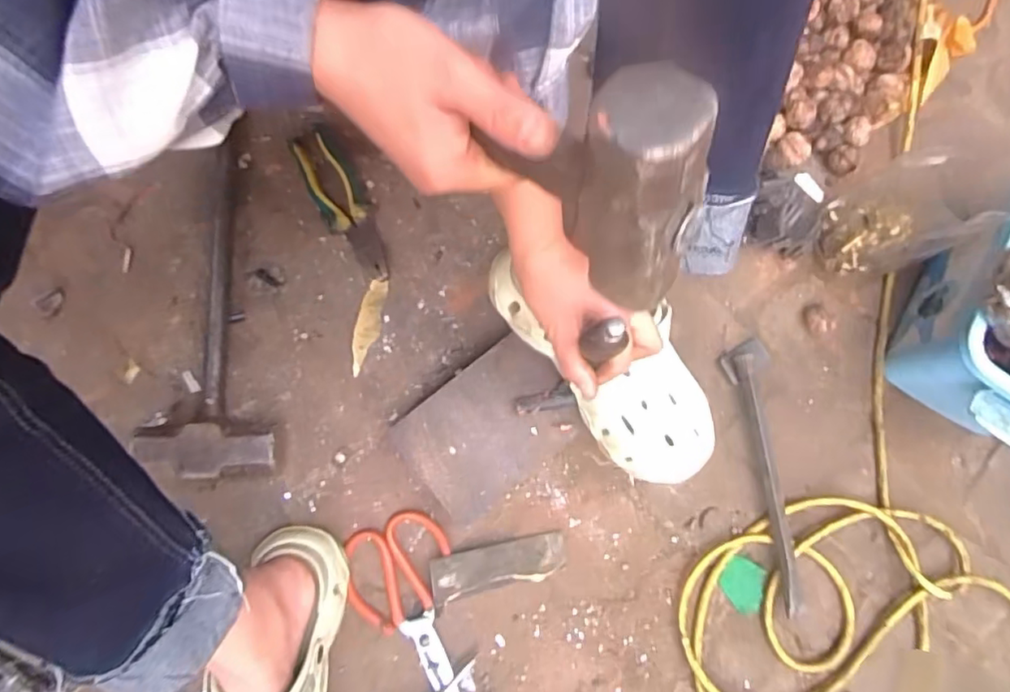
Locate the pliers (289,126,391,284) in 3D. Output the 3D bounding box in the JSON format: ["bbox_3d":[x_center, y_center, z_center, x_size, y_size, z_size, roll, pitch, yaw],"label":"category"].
[{"bbox_3d":[-0.174,-0.152,0.644,0.055,0.027,0.188,-29,82,-10],"label":"pliers"}]

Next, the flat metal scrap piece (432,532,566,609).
[{"bbox_3d":[-0.006,0.215,0.580,0.134,0.009,0.042,-11,74,-13],"label":"flat metal scrap piece"}]

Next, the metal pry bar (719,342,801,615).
[{"bbox_3d":[0.285,0.130,0.623,0.052,0.029,0.272,-9,79,-7],"label":"metal pry bar"}]

